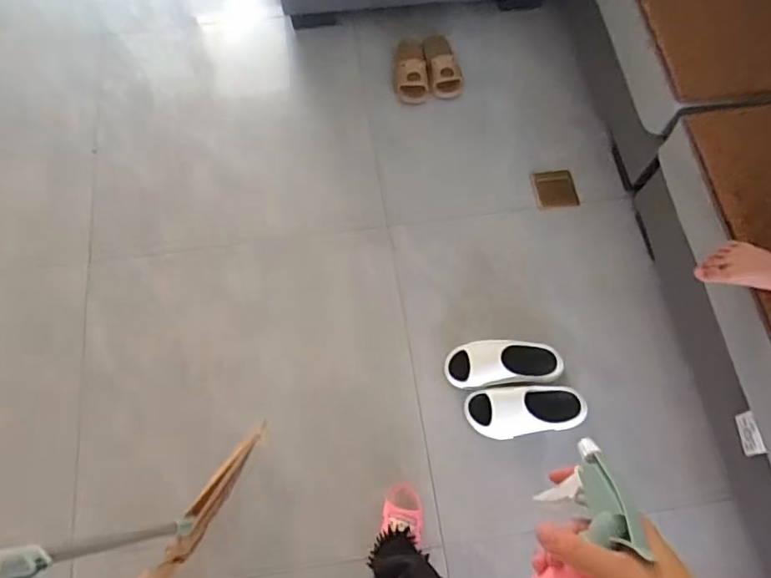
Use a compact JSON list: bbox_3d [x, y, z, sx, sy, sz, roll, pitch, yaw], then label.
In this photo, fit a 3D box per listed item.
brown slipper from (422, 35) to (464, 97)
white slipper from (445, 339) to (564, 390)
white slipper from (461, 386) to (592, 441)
[{"bbox_3d":[0.164,-0.690,1.623,0.115,0.067,0.237,-5,69,-1],"label":"brown slipper"},{"bbox_3d":[0.285,0.172,1.286,0.279,0.077,0.121,-4,69,0],"label":"white slipper"},{"bbox_3d":[0.330,0.279,1.242,0.283,0.071,0.126,-4,69,0],"label":"white slipper"}]

